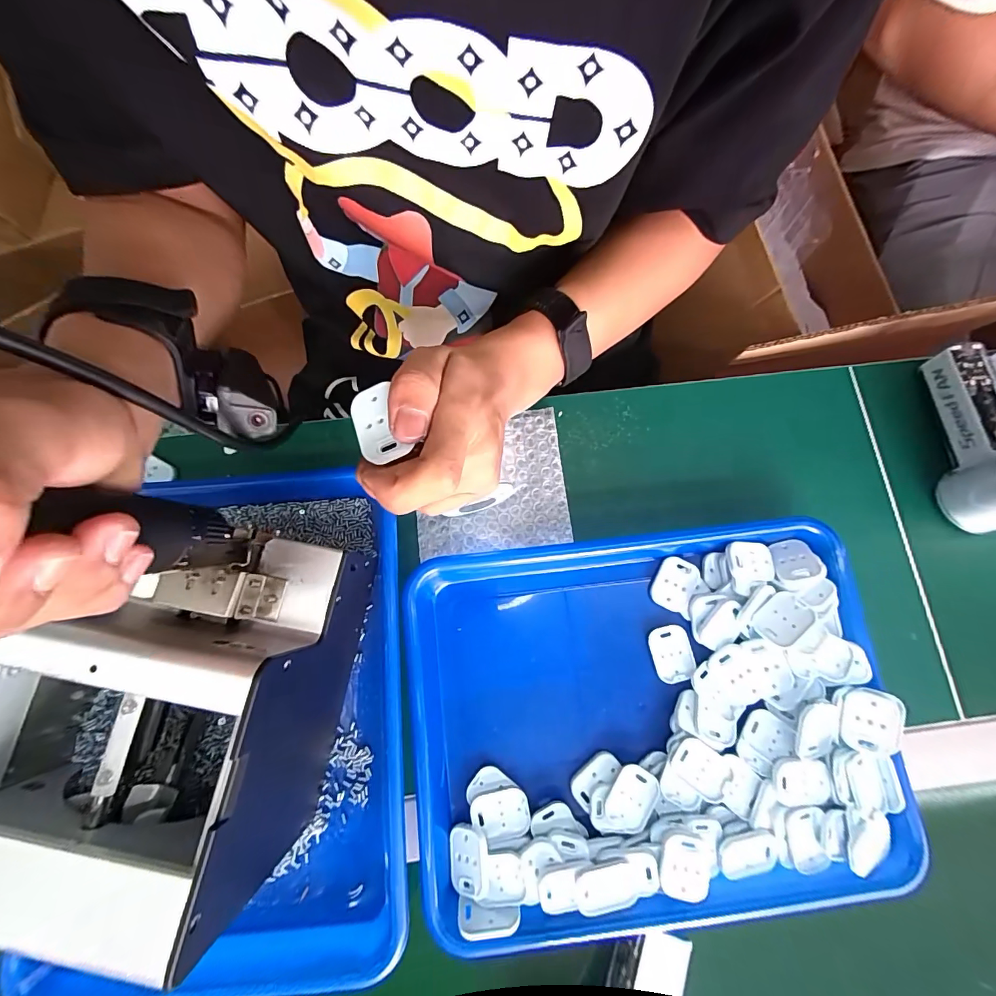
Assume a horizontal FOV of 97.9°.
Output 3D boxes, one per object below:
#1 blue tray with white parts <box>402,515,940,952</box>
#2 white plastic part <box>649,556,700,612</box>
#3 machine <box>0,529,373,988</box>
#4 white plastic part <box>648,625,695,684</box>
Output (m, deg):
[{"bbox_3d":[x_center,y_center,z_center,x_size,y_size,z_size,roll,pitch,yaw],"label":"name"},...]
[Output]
[{"bbox_3d":[0.100,0.151,0.310,0.316,0.033,0.250,-6,78,-2],"label":"blue tray with white parts"},{"bbox_3d":[0.138,0.067,0.339,0.029,0.007,0.039,31,79,6],"label":"white plastic part"},{"bbox_3d":[-0.166,0.109,0.247,0.122,0.141,0.166,11,78,2],"label":"machine"},{"bbox_3d":[0.132,0.119,0.330,0.029,0.009,0.040,-14,78,-3],"label":"white plastic part"}]

